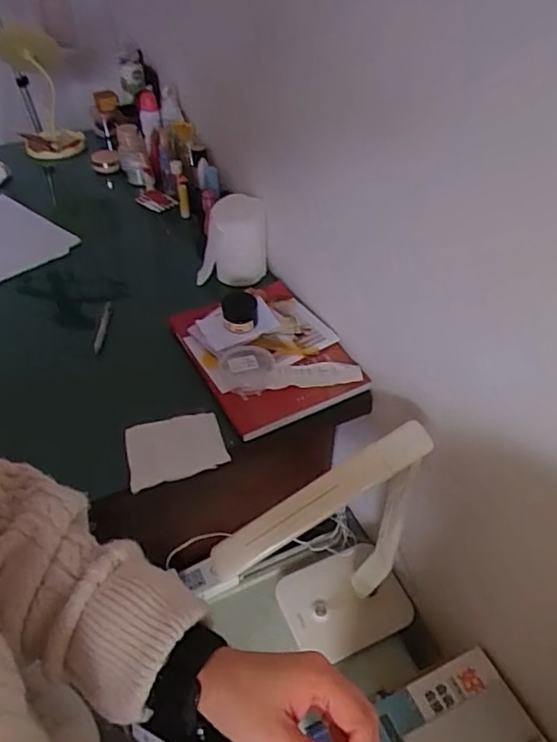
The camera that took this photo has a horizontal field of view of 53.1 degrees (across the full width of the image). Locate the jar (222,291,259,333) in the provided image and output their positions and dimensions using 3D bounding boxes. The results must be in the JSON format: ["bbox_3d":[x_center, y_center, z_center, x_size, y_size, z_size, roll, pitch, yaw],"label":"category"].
[{"bbox_3d":[-0.059,-0.089,0.865,0.052,0.050,0.055,0,45,0],"label":"jar"}]

